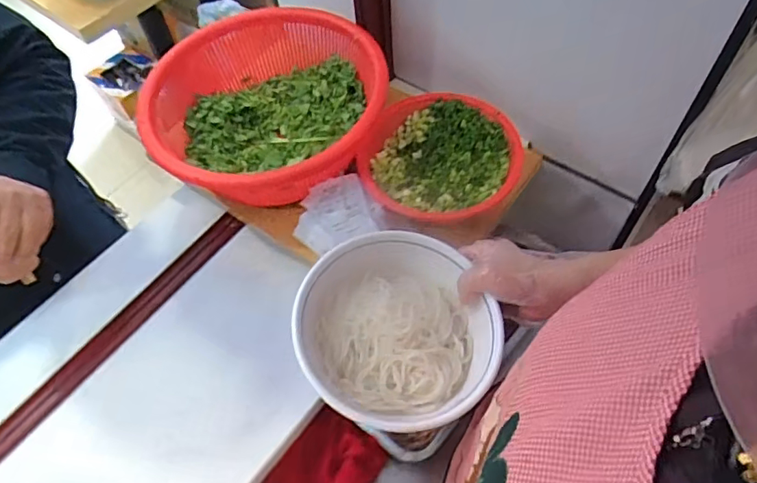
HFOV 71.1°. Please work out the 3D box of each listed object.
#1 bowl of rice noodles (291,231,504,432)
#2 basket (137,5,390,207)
[{"bbox_3d":[0.017,0.089,0.511,0.181,0.070,0.183,-2,57,3],"label":"bowl of rice noodles"},{"bbox_3d":[-0.144,-0.198,0.756,0.266,0.143,0.319,5,58,8],"label":"basket"}]

